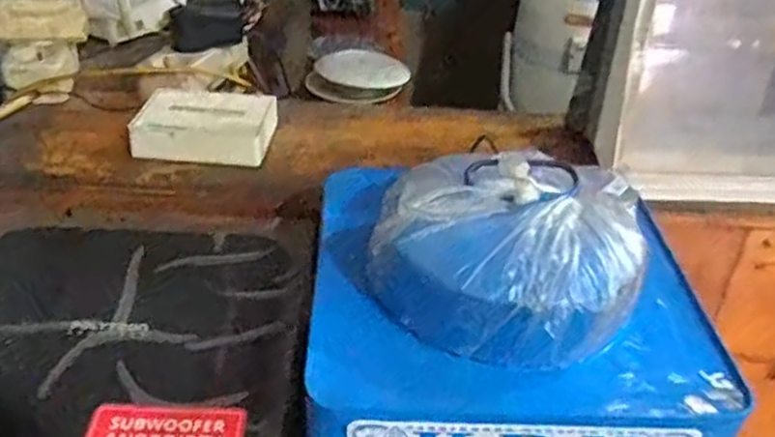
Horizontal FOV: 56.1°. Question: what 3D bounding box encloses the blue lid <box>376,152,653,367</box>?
[{"bbox_3d":[0.077,0.019,0.419,0.124,0.066,0.132,-26,43,-38],"label":"blue lid"}]

